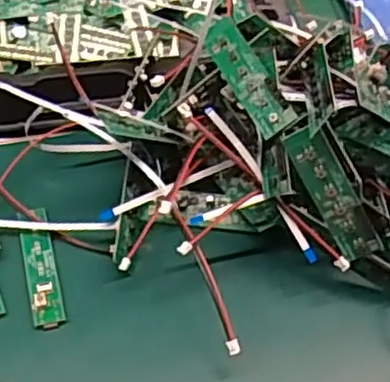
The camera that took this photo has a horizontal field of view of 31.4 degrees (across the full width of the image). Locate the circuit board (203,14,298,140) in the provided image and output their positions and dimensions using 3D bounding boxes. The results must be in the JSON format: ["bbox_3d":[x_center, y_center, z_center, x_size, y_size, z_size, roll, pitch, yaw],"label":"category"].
[{"bbox_3d":[0.030,-0.067,0.406,0.022,0.004,0.081,-38,64,18],"label":"circuit board"}]

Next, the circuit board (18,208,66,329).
[{"bbox_3d":[-0.093,0.043,0.415,0.018,0.006,0.083,-10,54,-13],"label":"circuit board"}]

